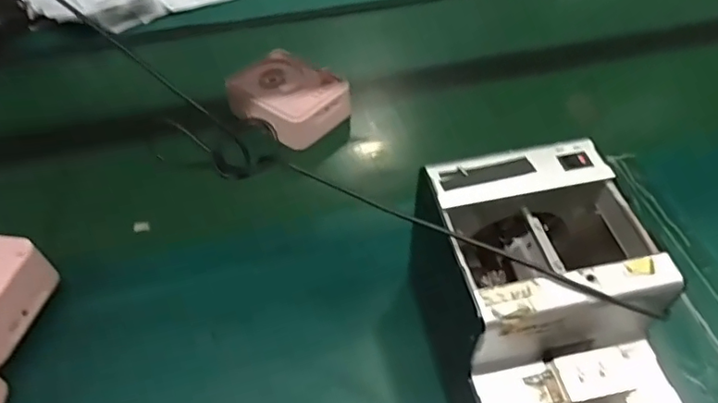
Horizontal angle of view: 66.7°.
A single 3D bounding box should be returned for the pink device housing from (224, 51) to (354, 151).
[{"bbox_3d":[-0.075,-0.113,0.636,0.129,0.045,0.104,30,55,26],"label":"pink device housing"}]

